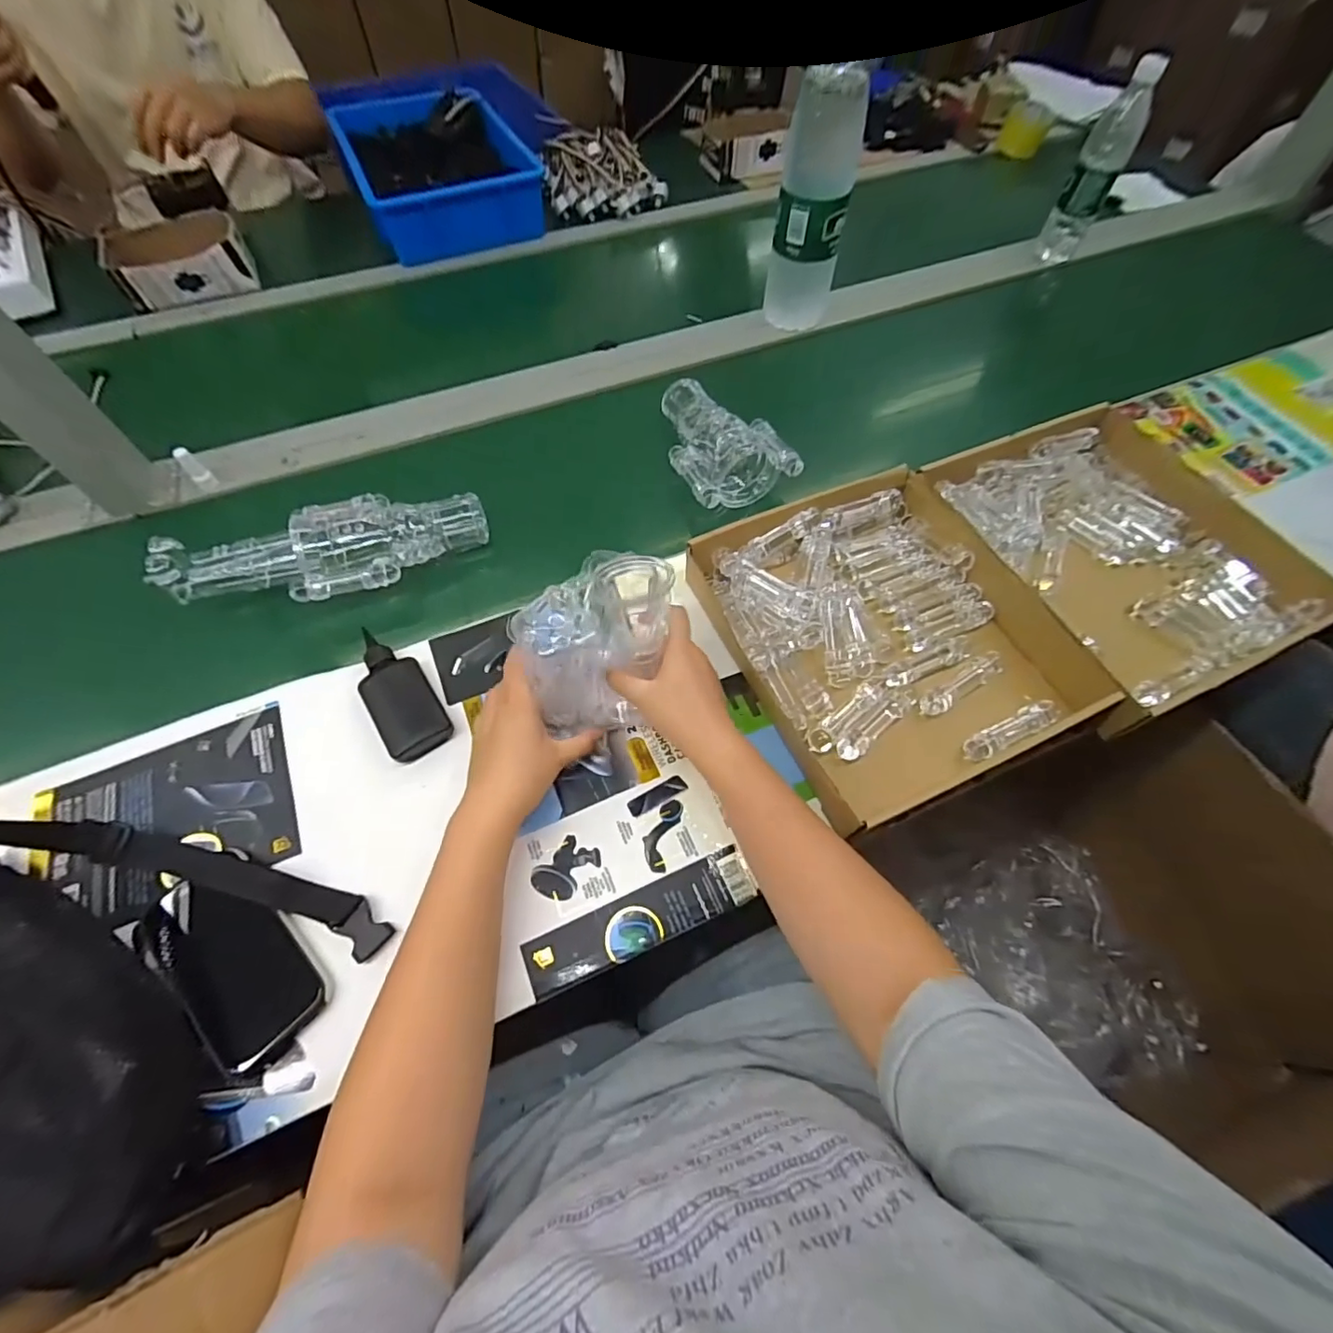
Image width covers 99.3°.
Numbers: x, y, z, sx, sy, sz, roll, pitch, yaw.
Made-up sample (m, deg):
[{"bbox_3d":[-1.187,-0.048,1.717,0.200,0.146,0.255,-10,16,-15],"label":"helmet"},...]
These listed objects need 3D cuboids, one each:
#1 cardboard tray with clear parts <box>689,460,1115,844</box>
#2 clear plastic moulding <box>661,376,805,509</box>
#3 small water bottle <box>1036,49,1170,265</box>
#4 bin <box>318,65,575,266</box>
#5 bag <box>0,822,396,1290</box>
[{"bbox_3d":[0.203,-0.034,0.545,0.276,0.056,0.309,-24,64,-13],"label":"cardboard tray with clear parts"},{"bbox_3d":[0.065,-0.273,0.666,0.127,0.057,0.182,-16,63,-9],"label":"clear plastic moulding"},{"bbox_3d":[0.657,-0.756,0.873,0.065,0.242,0.071,27,65,13],"label":"small water bottle"},{"bbox_3d":[-0.398,-0.860,0.979,0.270,0.089,0.418,-22,64,-12],"label":"bin"},{"bbox_3d":[-0.368,0.218,0.359,0.264,0.104,0.203,13,62,7],"label":"bag"}]

